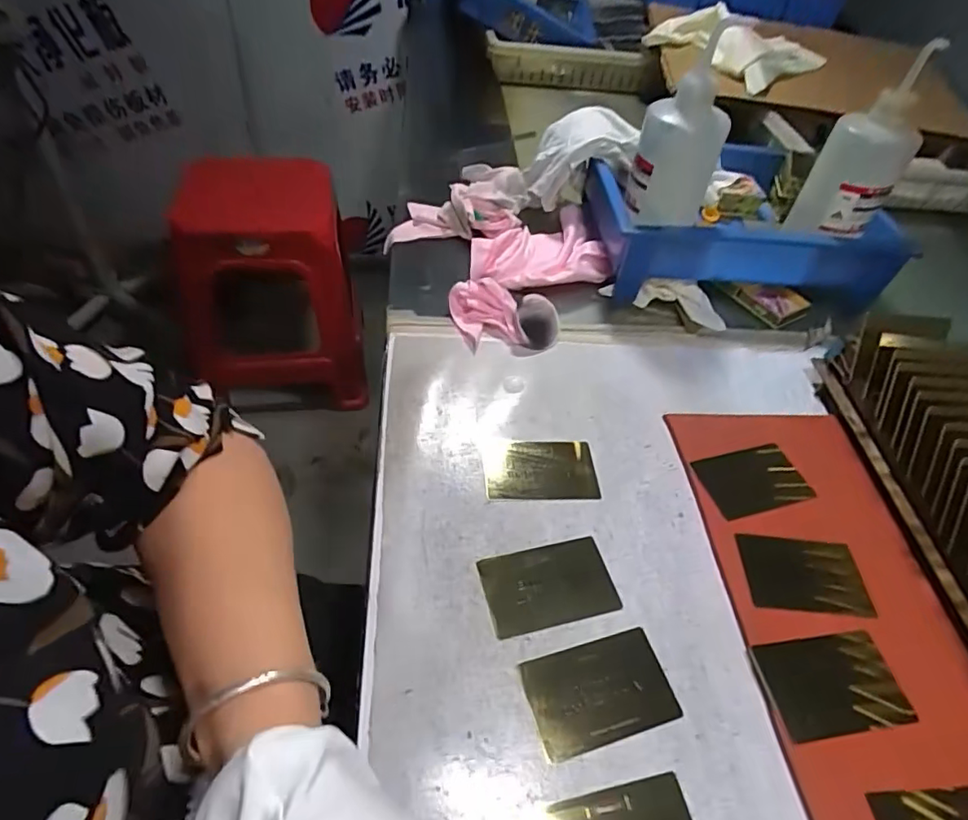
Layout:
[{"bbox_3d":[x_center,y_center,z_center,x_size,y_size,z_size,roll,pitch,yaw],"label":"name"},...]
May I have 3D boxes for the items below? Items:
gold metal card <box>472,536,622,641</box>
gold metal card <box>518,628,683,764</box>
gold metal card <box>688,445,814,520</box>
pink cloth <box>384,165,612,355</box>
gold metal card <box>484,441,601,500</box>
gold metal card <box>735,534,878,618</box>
[{"bbox_3d":[0.042,0.113,0.366,0.084,0.004,0.053,-8,51,-14],"label":"gold metal card"},{"bbox_3d":[0.067,0.162,0.327,0.083,0.004,0.052,-10,51,-15],"label":"gold metal card"},{"bbox_3d":[0.204,0.053,0.430,0.075,0.004,0.054,-12,46,-10],"label":"gold metal card"},{"bbox_3d":[0.016,-0.184,0.597,0.220,0.032,0.253,-27,58,-27],"label":"pink cloth"},{"bbox_3d":[0.042,0.045,0.424,0.084,0.004,0.050,2,52,-10],"label":"gold metal card"},{"bbox_3d":[0.216,0.112,0.381,0.080,0.004,0.052,6,49,-2],"label":"gold metal card"}]

